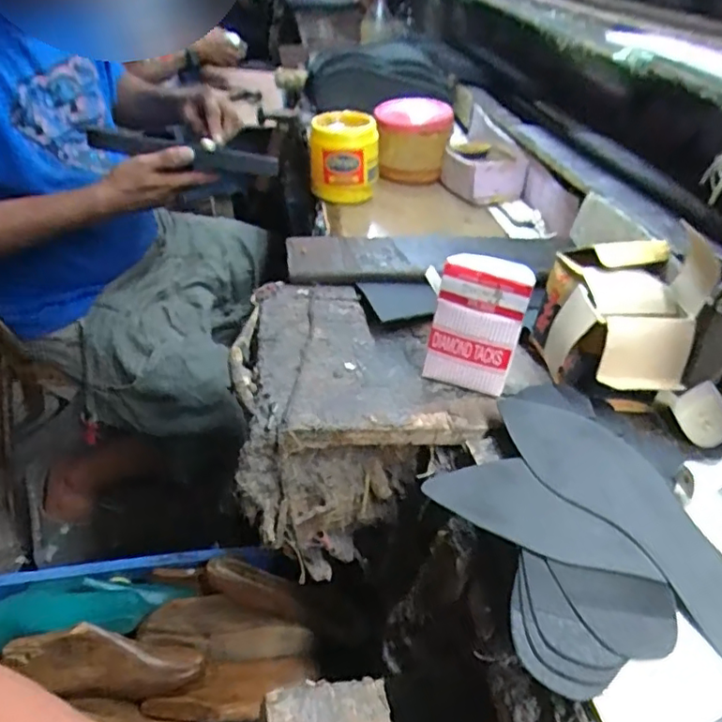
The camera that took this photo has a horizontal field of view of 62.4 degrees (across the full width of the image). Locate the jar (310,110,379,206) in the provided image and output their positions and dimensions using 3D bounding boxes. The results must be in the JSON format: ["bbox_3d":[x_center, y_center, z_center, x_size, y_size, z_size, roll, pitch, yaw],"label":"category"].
[{"bbox_3d":[-0.024,-0.296,0.861,0.095,0.104,0.104,1,38,-1],"label":"jar"}]

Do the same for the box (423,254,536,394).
[{"bbox_3d":[0.100,-0.031,0.517,0.073,0.113,0.032,11,39,12],"label":"box"}]

